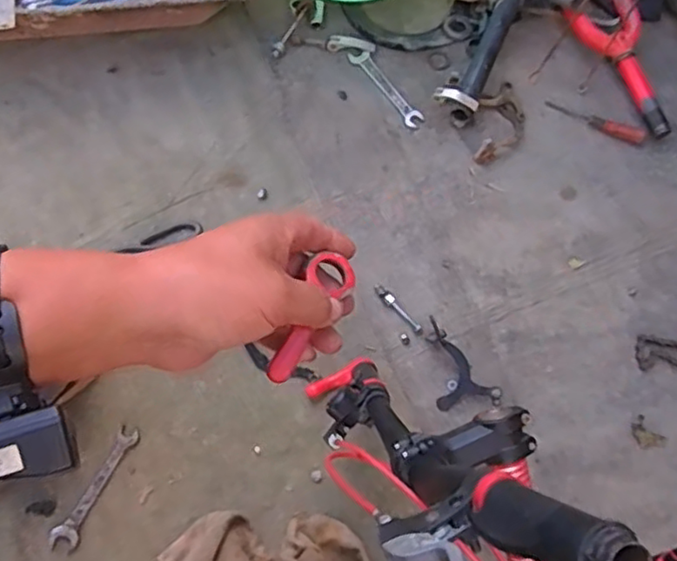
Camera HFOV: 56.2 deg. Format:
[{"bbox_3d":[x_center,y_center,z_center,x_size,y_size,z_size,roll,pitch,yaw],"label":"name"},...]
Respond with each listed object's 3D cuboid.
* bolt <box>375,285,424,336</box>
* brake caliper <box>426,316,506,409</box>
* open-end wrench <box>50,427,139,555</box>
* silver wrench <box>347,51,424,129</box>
[{"bbox_3d":[0.079,0.038,0.819,0.012,0.008,0.084,-42,79,-10],"label":"bolt"},{"bbox_3d":[0.156,0.101,0.793,0.080,0.017,0.115,-7,75,-2],"label":"brake caliper"},{"bbox_3d":[-0.281,0.243,0.742,0.032,0.005,0.147,30,69,2],"label":"open-end wrench"},{"bbox_3d":[0.070,-0.281,0.928,0.030,0.004,0.147,-36,78,-9],"label":"silver wrench"}]

